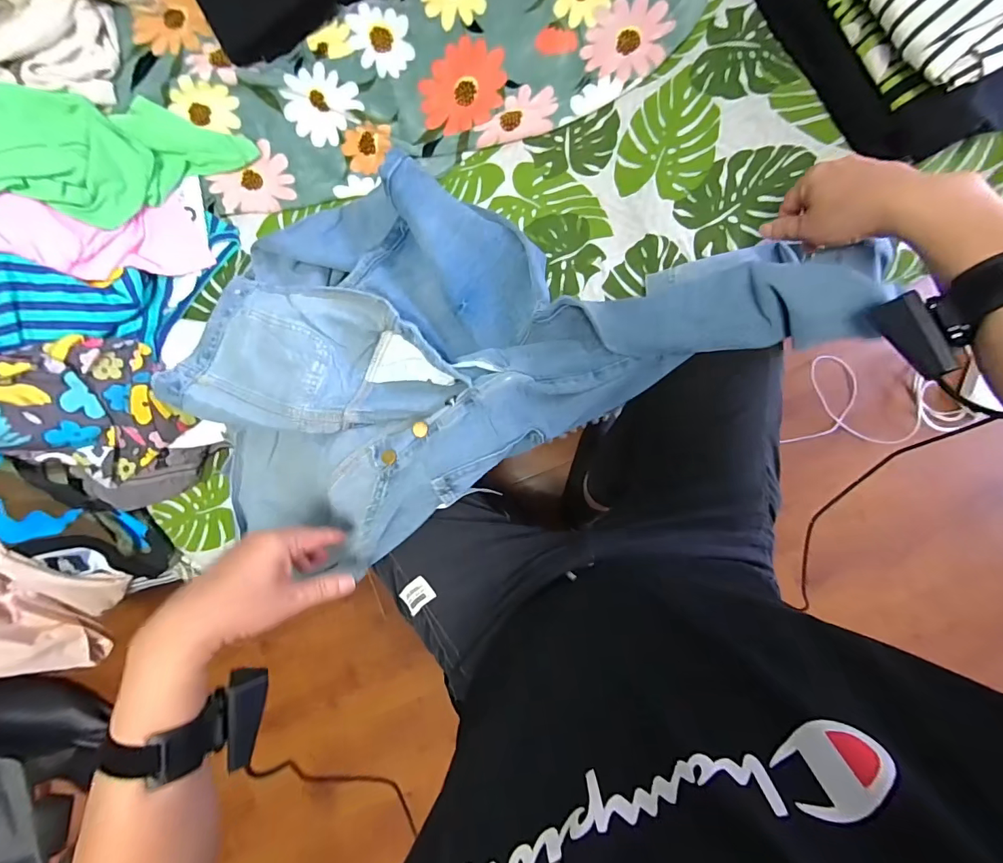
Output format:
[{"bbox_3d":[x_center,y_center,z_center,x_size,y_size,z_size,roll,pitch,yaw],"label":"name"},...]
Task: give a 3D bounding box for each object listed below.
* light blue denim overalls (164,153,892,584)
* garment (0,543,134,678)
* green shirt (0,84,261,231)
[{"bbox_3d":[-0.033,-0.127,0.519,0.692,0.125,0.414,-17,84,3],"label":"light blue denim overalls"},{"bbox_3d":[-0.633,0.223,0.594,0.161,0.147,0.240,-5,85,4],"label":"garment"},{"bbox_3d":[-0.534,-0.352,0.548,0.384,0.038,0.181,-18,83,-27],"label":"green shirt"}]

